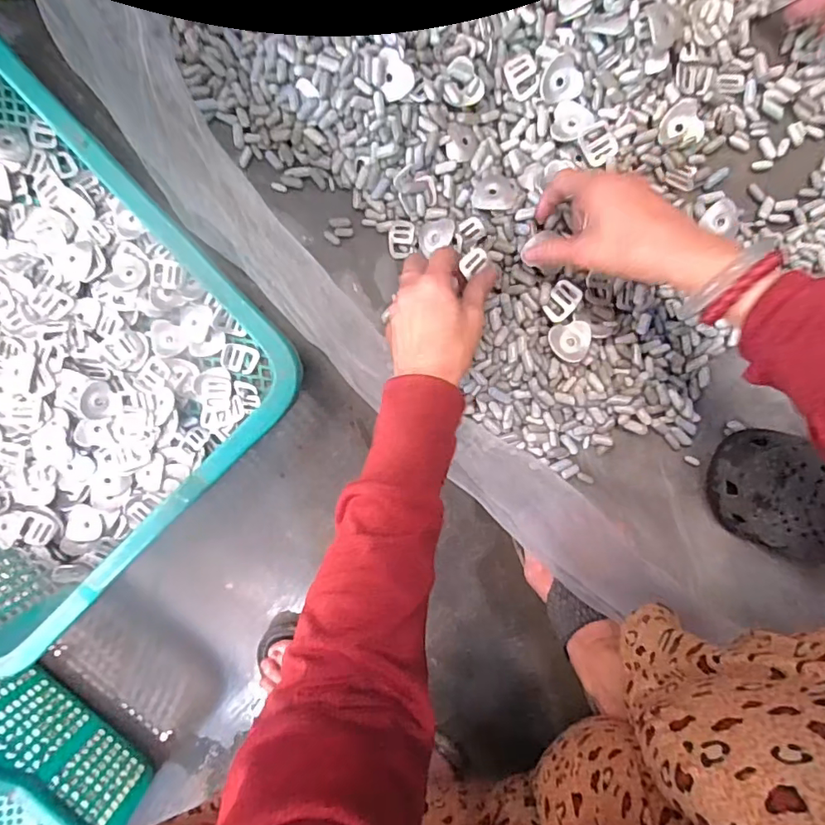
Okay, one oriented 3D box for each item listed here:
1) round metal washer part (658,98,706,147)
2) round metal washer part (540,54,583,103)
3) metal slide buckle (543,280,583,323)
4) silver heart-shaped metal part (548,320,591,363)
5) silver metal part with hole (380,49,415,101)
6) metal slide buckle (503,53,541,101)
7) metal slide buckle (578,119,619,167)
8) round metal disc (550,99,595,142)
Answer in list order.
[{"bbox_3d":[0.227,-0.244,0.432,0.037,0.008,0.033,-4,95,3],"label":"round metal washer part"},{"bbox_3d":[0.125,-0.282,0.435,0.034,0.005,0.034,4,117,8],"label":"round metal washer part"},{"bbox_3d":[0.126,-0.094,0.433,0.024,0.004,0.033,36,107,4],"label":"metal slide buckle"},{"bbox_3d":[0.133,-0.059,0.434,0.034,0.013,0.033,-10,95,3],"label":"silver heart-shaped metal part"},{"bbox_3d":[-0.012,-0.272,0.415,0.026,0.004,0.035,2,125,1],"label":"silver metal part with hole"},{"bbox_3d":[0.095,-0.289,0.441,0.025,0.005,0.034,-23,94,4],"label":"metal slide buckle"},{"bbox_3d":[0.158,-0.229,0.437,0.026,0.004,0.034,-27,95,23],"label":"metal slide buckle"},{"bbox_3d":[0.137,-0.250,0.440,0.032,0.008,0.034,0,96,2],"label":"round metal disc"}]

